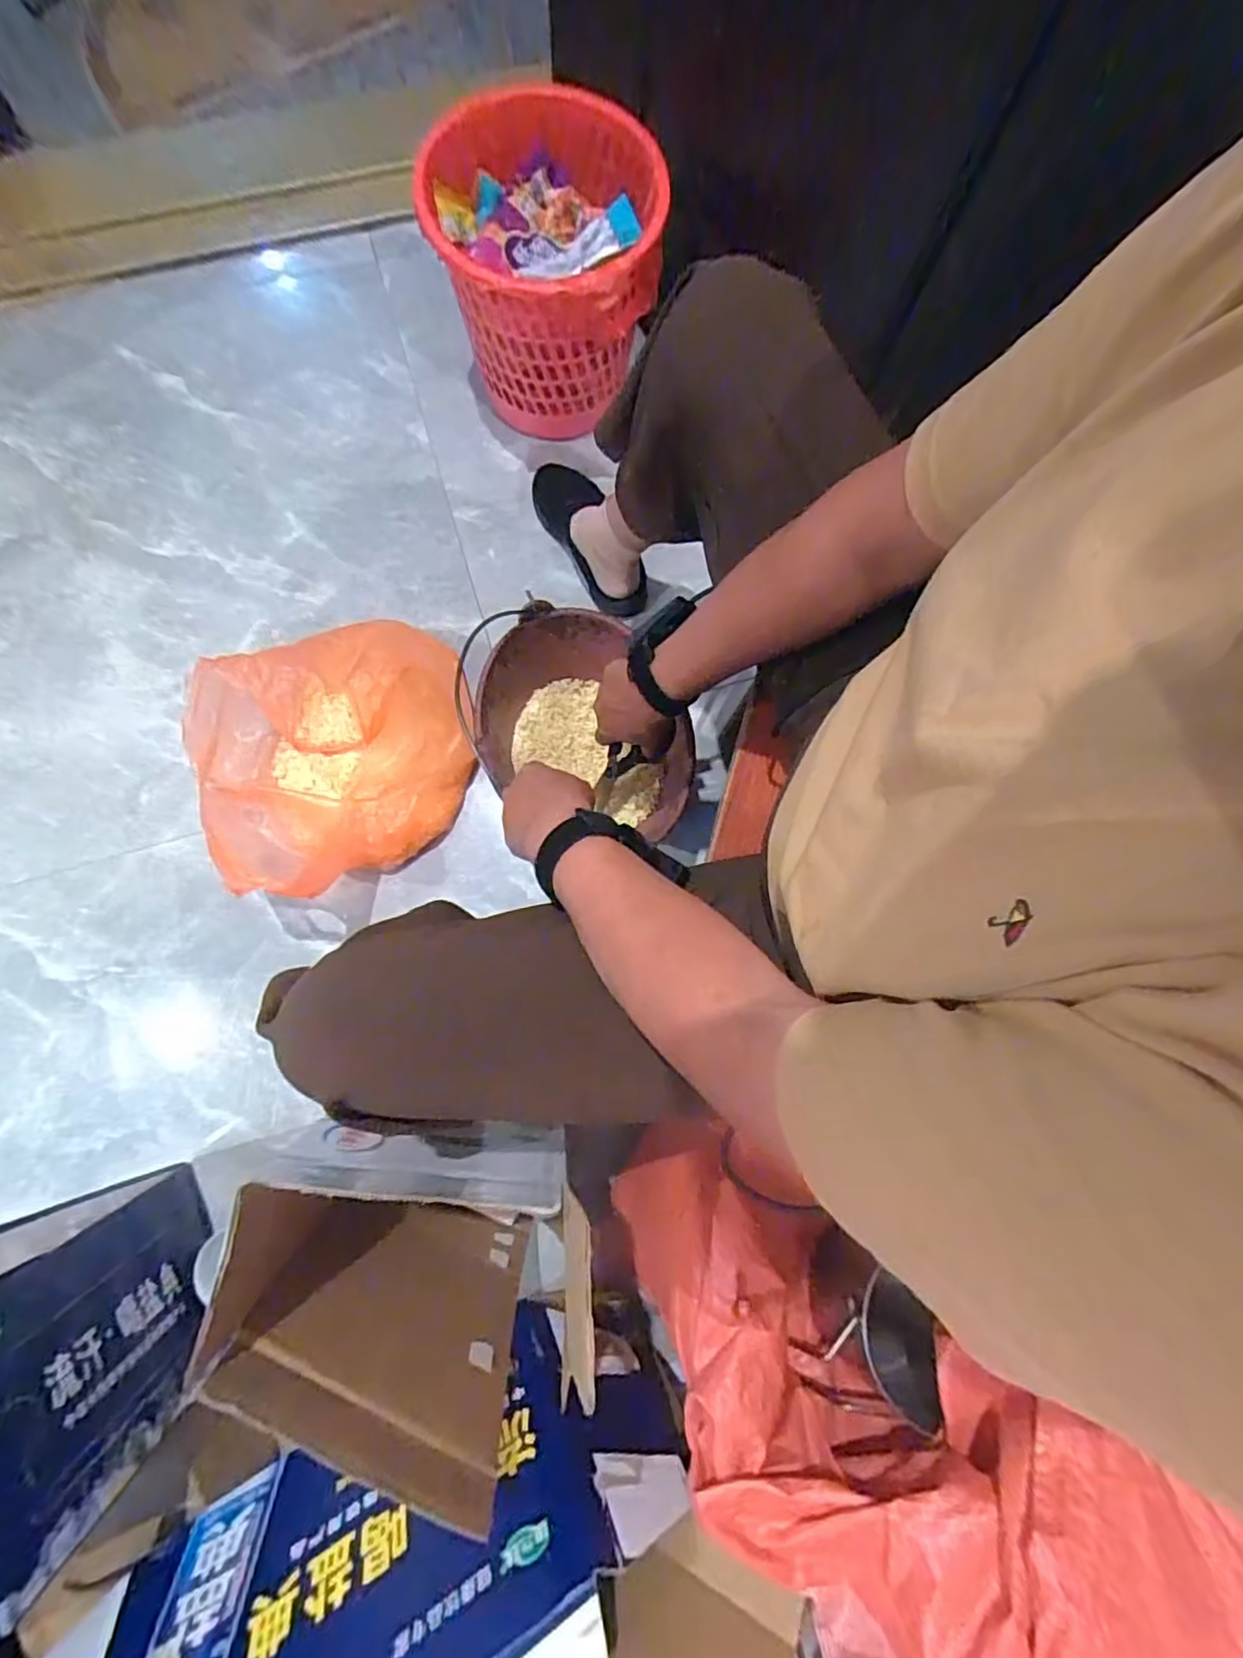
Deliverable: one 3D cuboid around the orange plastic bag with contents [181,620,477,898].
[{"bbox_3d":[-0.322,-0.085,0.755,0.295,0.182,0.241,-34,82,-6],"label":"orange plastic bag with contents"}]

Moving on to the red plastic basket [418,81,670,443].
[{"bbox_3d":[-0.086,-0.691,0.808,0.251,0.245,0.284,-7,80,-4],"label":"red plastic basket"}]

